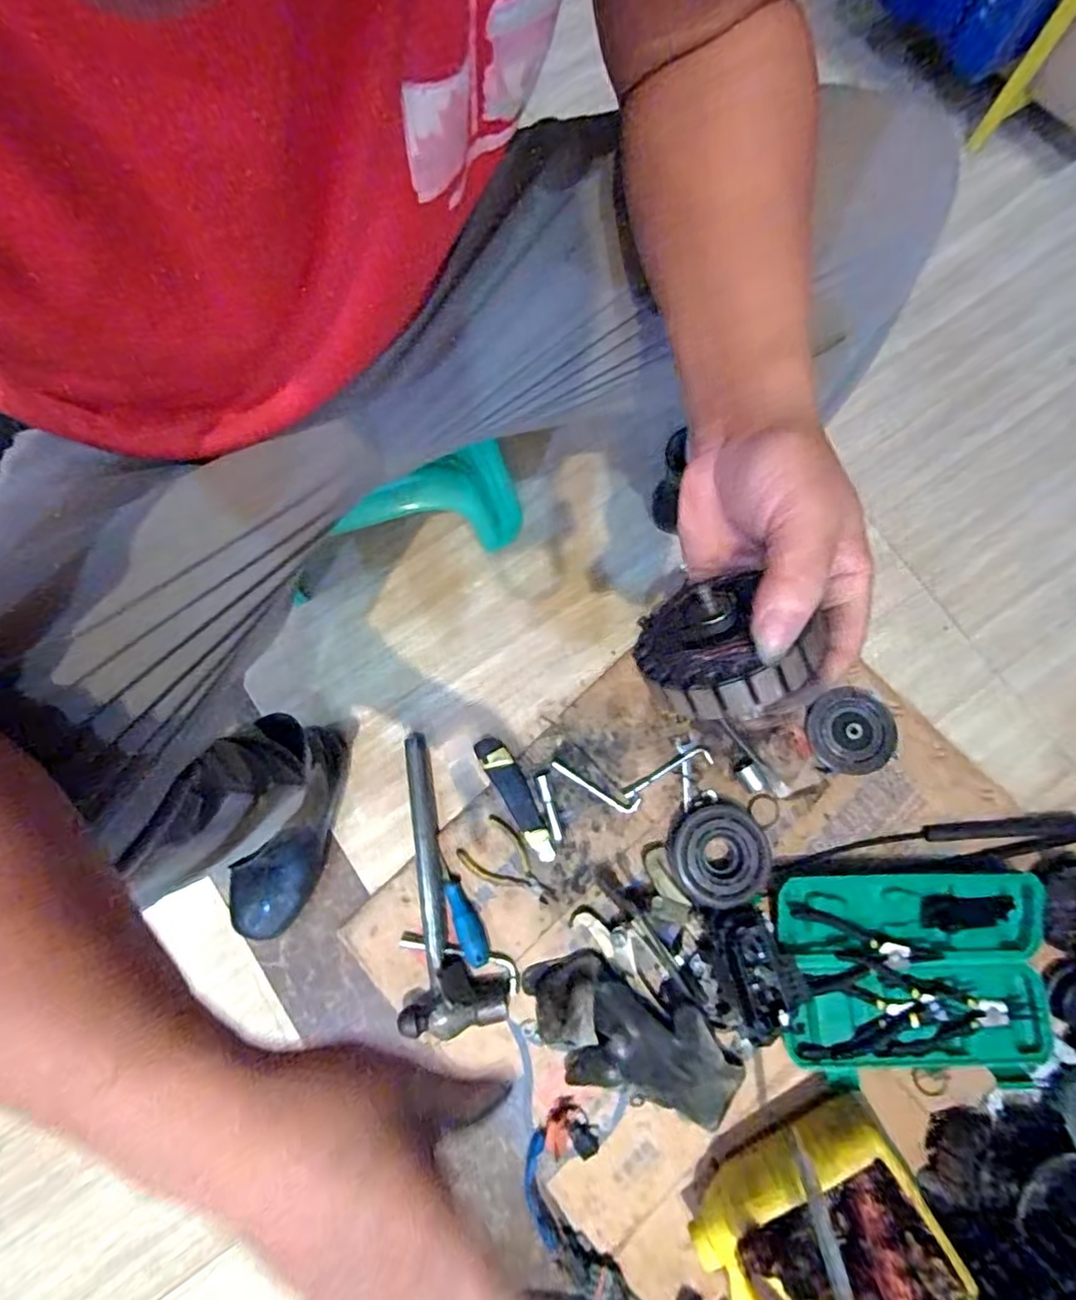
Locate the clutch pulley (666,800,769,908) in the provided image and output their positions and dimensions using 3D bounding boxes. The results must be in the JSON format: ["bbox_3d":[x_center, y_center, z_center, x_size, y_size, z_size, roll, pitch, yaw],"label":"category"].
[{"bbox_3d":[0.208,0.236,0.712,0.107,0.034,0.108,0,79,1],"label":"clutch pulley"}]

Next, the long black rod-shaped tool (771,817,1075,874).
[{"bbox_3d":[0.573,0.228,0.756,0.575,0.034,0.043,-5,79,0],"label":"long black rod-shaped tool"}]

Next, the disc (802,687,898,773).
[{"bbox_3d":[0.381,0.099,0.747,0.102,0.019,0.097,0,79,1],"label":"disc"}]

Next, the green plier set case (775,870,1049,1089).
[{"bbox_3d":[0.420,0.364,0.687,0.293,0.034,0.214,-1,79,1],"label":"green plier set case"}]

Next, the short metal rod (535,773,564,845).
[{"bbox_3d":[0.015,0.191,0.746,0.016,0.012,0.083,-17,79,-2],"label":"short metal rod"}]

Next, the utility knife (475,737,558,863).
[{"bbox_3d":[-0.024,0.179,0.746,0.037,0.023,0.161,-31,80,-5],"label":"utility knife"}]

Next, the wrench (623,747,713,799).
[{"bbox_3d":[0.158,0.153,0.754,0.116,0.004,0.024,-27,80,-4],"label":"wrench"}]

